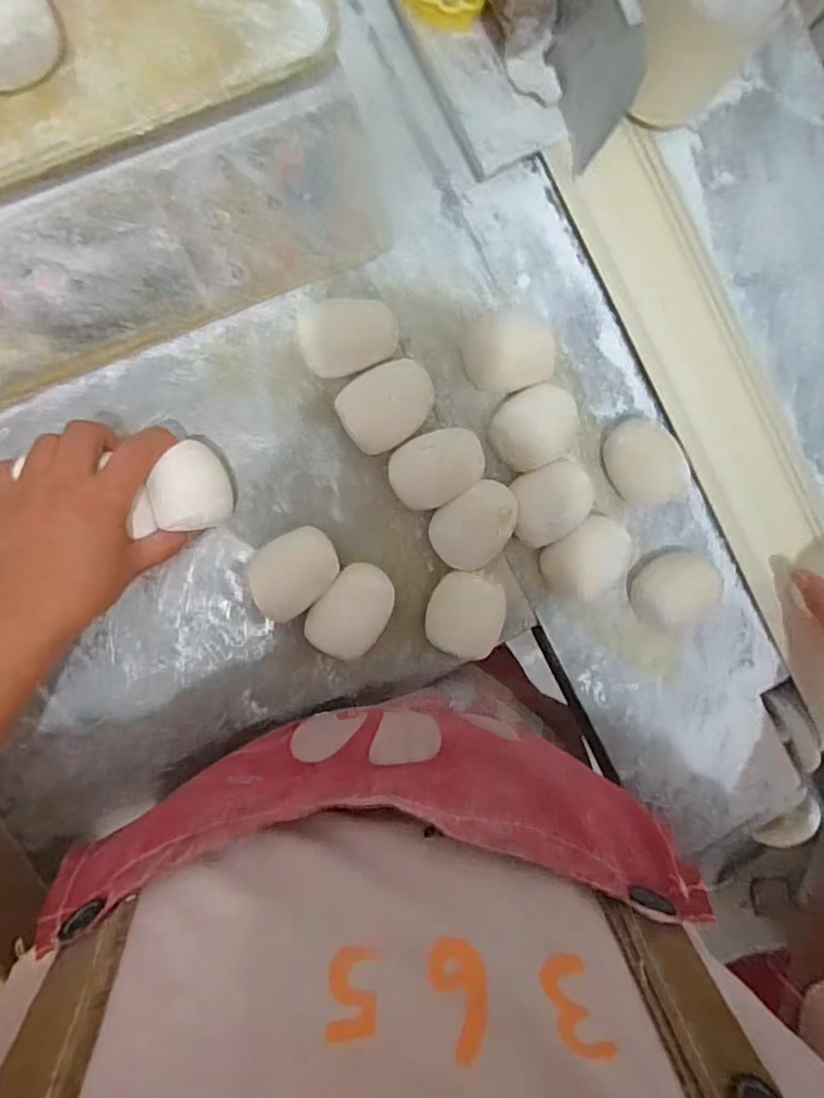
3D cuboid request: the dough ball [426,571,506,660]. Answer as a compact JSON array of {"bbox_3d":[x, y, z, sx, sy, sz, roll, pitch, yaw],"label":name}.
[{"bbox_3d":[0.039,0.046,0.444,0.052,0.049,0.055,0,94,-6],"label":"dough ball"}]

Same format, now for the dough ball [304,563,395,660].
[{"bbox_3d":[-0.041,0.043,0.435,0.047,0.046,0.064,40,89,-7],"label":"dough ball"}]

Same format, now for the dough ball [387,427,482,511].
[{"bbox_3d":[0.016,-0.057,0.436,0.063,0.044,0.048,-27,96,-4],"label":"dough ball"}]

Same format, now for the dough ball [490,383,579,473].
[{"bbox_3d":[0.089,-0.085,0.447,0.063,0.041,0.049,-22,96,-4],"label":"dough ball"}]

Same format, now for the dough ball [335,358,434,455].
[{"bbox_3d":[-0.016,-0.099,0.431,0.066,0.038,0.051,-32,96,-3],"label":"dough ball"}]

